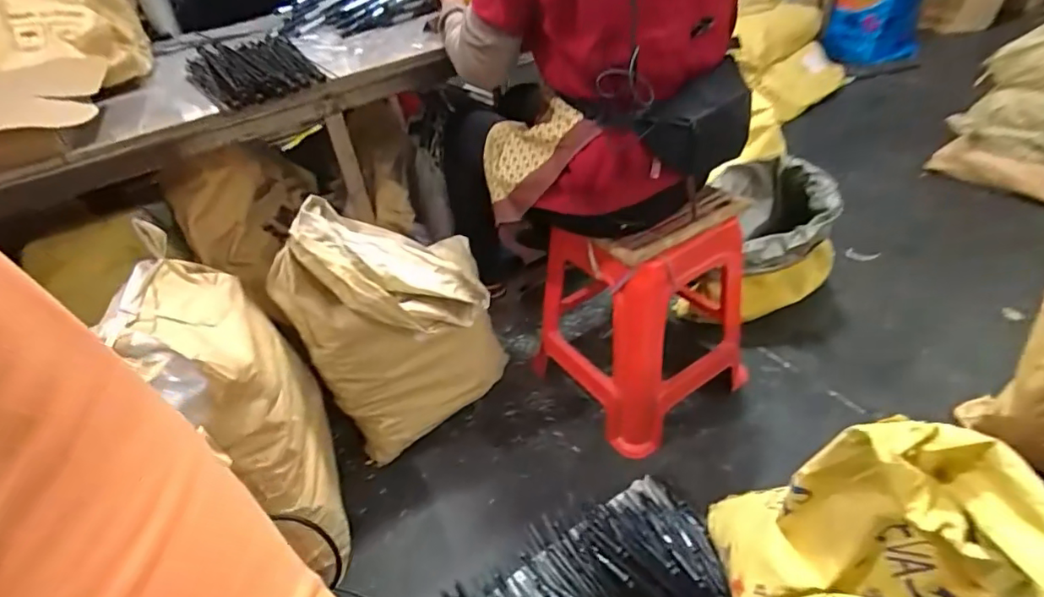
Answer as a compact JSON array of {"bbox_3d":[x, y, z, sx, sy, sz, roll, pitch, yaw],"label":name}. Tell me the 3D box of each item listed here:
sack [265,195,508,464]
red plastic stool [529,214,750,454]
[{"bbox_3d":[-0.251,0.058,1.116,0.381,0.541,0.218,-21,41,-16],"label":"sack"},{"bbox_3d":[0.243,0.030,1.186,0.316,0.451,0.356,-28,43,-24],"label":"red plastic stool"}]

